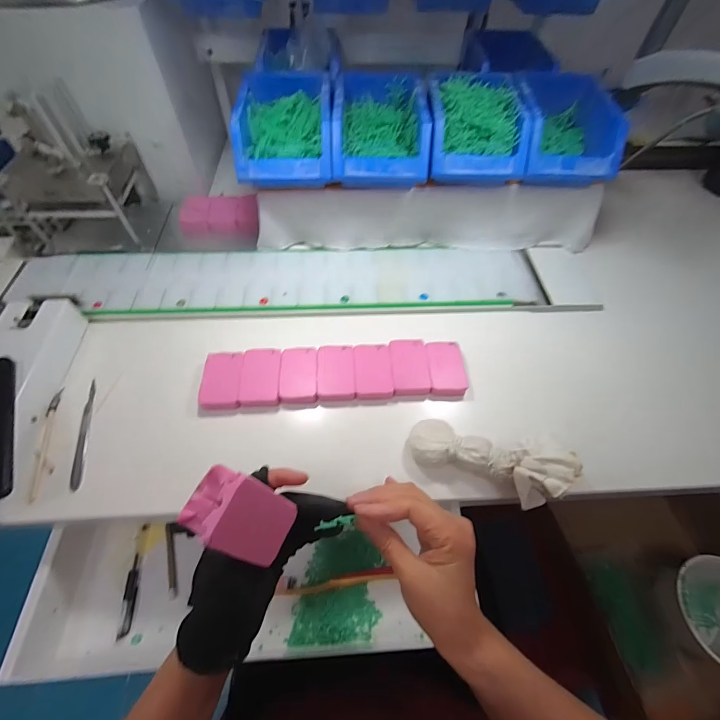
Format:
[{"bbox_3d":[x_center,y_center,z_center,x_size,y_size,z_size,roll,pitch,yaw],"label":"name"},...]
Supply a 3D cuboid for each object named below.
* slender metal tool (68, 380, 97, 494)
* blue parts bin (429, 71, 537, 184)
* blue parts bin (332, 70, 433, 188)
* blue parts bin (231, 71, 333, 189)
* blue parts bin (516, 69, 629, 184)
[{"bbox_3d":[-0.312,0.081,0.397,0.012,0.004,0.129,-12,57,-10],"label":"slender metal tool"},{"bbox_3d":[0.158,-0.329,0.495,0.128,0.078,0.172,2,56,-1],"label":"blue parts bin"},{"bbox_3d":[0.025,-0.318,0.490,0.125,0.076,0.183,-1,56,-3],"label":"blue parts bin"},{"bbox_3d":[-0.100,-0.316,0.485,0.123,0.078,0.176,-2,56,-3],"label":"blue parts bin"},{"bbox_3d":[0.286,-0.323,0.493,0.129,0.069,0.157,6,56,2],"label":"blue parts bin"}]

